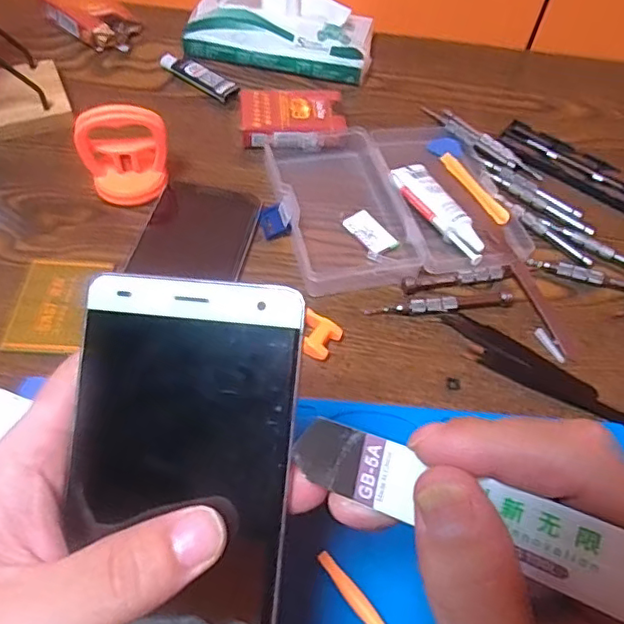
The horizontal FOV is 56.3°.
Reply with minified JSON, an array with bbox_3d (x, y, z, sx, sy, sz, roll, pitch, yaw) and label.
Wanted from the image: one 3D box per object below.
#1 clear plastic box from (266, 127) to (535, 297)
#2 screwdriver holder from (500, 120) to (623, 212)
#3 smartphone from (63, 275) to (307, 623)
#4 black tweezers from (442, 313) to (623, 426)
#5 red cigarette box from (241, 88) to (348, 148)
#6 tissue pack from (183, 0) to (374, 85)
[{"bbox_3d":[0.063,-0.090,0.454,0.175,0.020,0.159,-10,56,-12],"label":"clear plastic box"},{"bbox_3d":[0.223,-0.126,0.503,0.125,0.007,0.048,30,58,15],"label":"screwdriver holder"},{"bbox_3d":[-0.042,0.061,0.179,0.069,0.010,0.138,5,86,9],"label":"smartphone"},{"bbox_3d":[0.146,0.039,0.381,0.130,0.007,0.028,29,57,14],"label":"black tweezers"},{"bbox_3d":[-0.016,-0.166,0.498,0.085,0.022,0.056,-3,55,-8],"label":"red cigarette box"},{"bbox_3d":[-0.028,-0.269,0.556,0.173,0.049,0.080,11,55,3],"label":"tissue pack"}]

